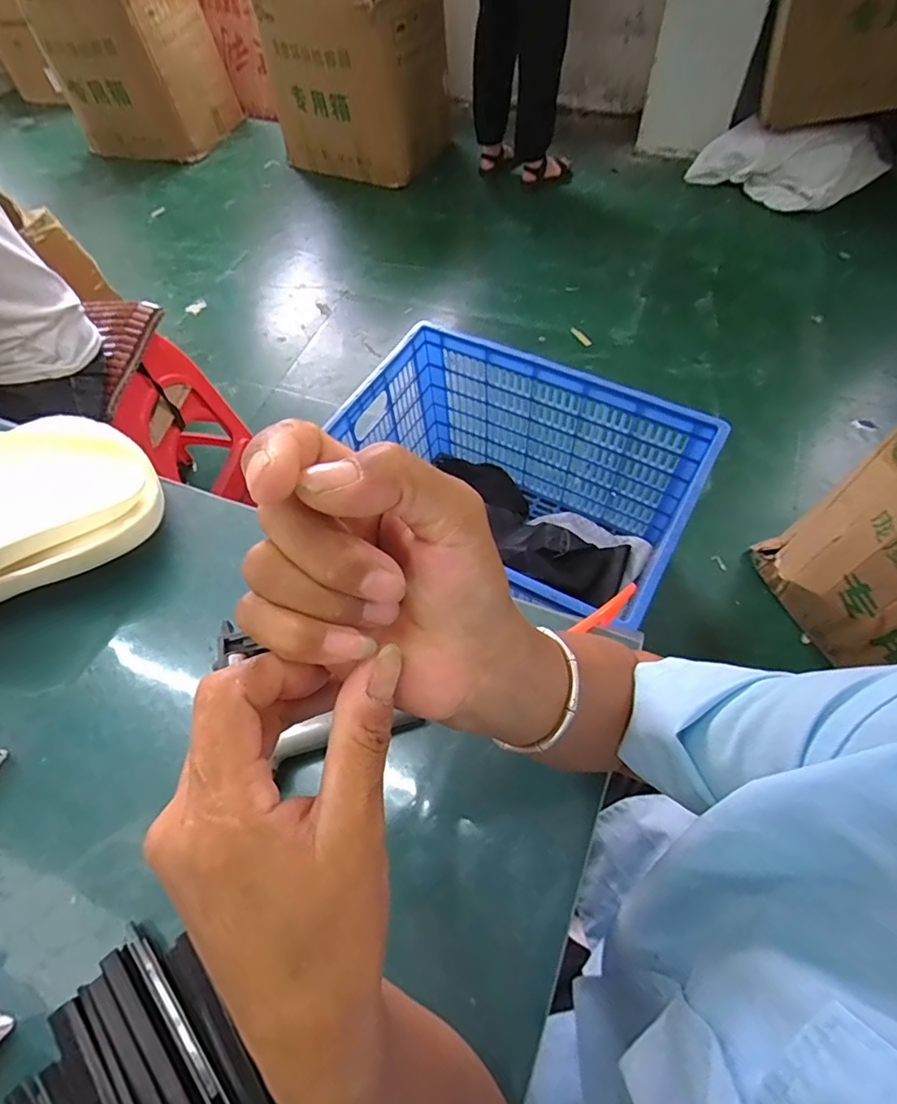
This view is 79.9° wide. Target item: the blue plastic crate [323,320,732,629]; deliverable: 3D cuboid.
[{"bbox_3d":[0.123,-0.093,1.153,0.669,0.448,0.443,29,65,19],"label":"blue plastic crate"}]

